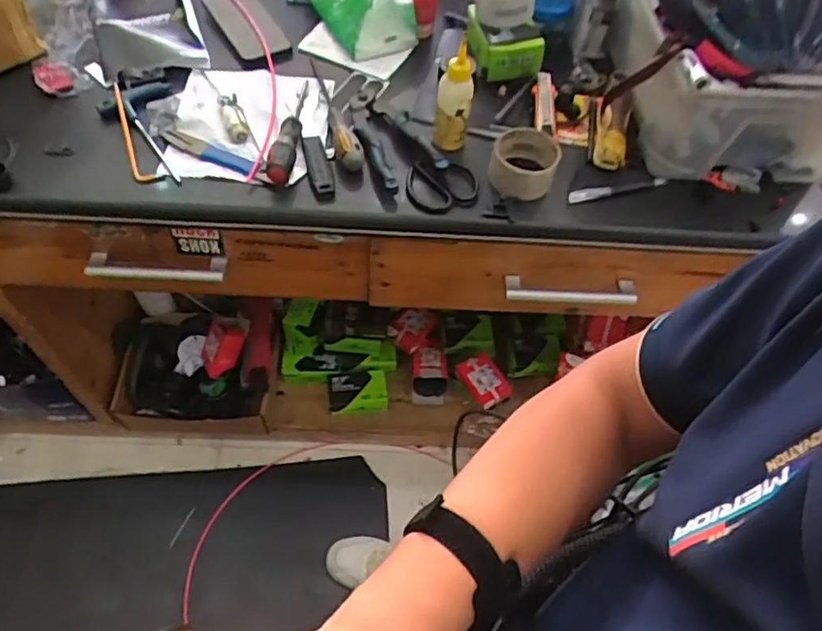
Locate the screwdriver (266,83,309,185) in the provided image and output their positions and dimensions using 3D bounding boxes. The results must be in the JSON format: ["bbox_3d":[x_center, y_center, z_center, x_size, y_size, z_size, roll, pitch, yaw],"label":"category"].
[{"bbox_3d":[-0.148,-0.223,0.753,0.028,0.039,0.135,7,57,0],"label":"screwdriver"}]

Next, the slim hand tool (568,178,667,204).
[{"bbox_3d":[0.267,-0.165,0.795,0.145,0.008,0.016,-14,59,-13],"label":"slim hand tool"}]

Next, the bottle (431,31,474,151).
[{"bbox_3d":[0.053,-0.265,0.744,0.043,0.135,0.038,9,34,1],"label":"bottle"}]

